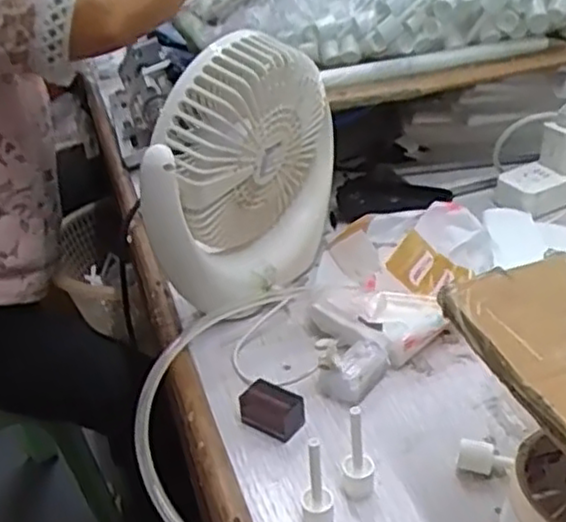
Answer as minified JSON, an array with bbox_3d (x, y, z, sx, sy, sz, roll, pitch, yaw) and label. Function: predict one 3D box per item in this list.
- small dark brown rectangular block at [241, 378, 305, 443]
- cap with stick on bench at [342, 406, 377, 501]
[{"bbox_3d":[-0.007,0.100,0.484,0.039,0.025,0.027,20,40,36],"label":"small dark brown rectangular block"},{"bbox_3d":[0.043,0.111,0.415,0.019,0.056,0.020,-5,31,3],"label":"cap with stick on bench"}]

